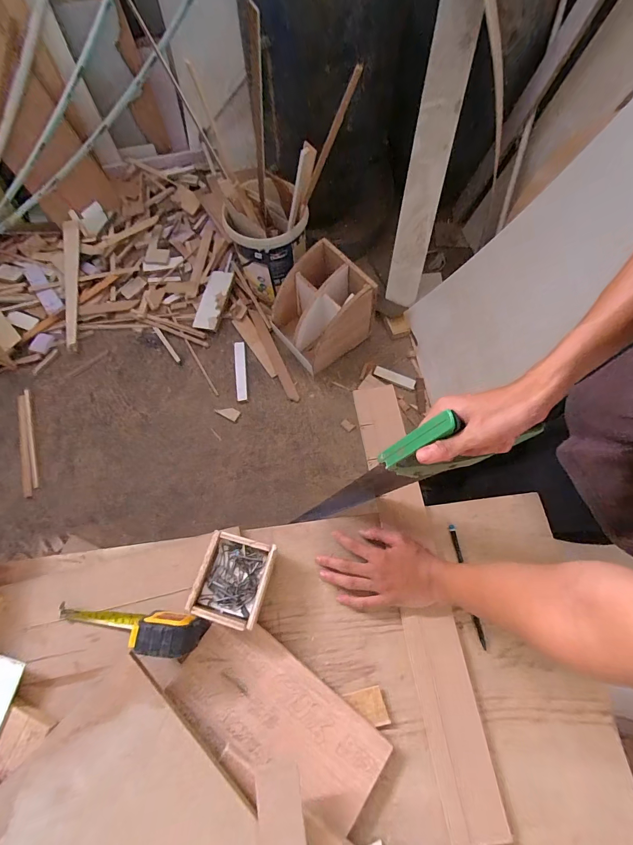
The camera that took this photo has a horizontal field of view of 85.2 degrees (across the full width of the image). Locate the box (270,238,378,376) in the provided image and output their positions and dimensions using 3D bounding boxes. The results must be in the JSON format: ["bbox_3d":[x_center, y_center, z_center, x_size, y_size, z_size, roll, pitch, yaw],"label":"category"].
[{"bbox_3d":[0.023,-0.445,1.371,0.318,0.323,0.307,-38,76,-11],"label":"box"}]

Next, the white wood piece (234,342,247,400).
[{"bbox_3d":[-0.327,-0.224,1.485,0.048,0.023,0.262,-6,72,-1],"label":"white wood piece"}]

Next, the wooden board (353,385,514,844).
[{"bbox_3d":[0.149,0.220,0.508,0.073,0.018,0.595,-9,71,-3],"label":"wooden board"}]

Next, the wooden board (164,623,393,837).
[{"bbox_3d":[-0.054,0.387,0.452,0.275,0.013,0.132,34,69,13],"label":"wooden board"}]

